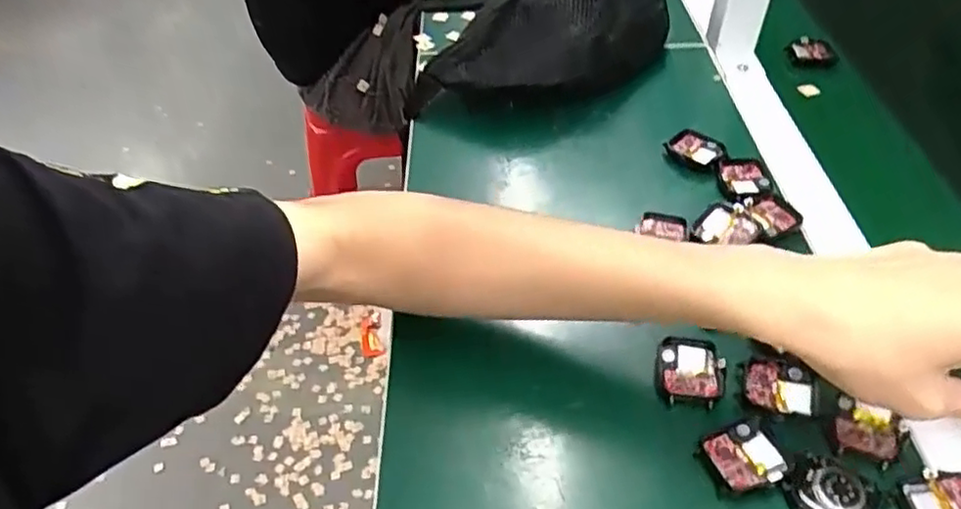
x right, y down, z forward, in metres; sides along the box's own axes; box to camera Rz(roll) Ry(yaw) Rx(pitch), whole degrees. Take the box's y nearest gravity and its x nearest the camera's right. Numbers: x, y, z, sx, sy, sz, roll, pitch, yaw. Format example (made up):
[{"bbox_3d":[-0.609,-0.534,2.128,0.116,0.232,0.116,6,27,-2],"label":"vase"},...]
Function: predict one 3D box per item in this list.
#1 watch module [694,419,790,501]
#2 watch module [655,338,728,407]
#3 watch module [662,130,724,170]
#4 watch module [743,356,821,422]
[{"bbox_3d":[0.141,0.110,0.357,0.040,0.005,0.035,-13,47,-11],"label":"watch module"},{"bbox_3d":[0.126,0.069,0.396,0.037,0.008,0.043,6,46,7],"label":"watch module"},{"bbox_3d":[0.182,-0.089,0.550,0.034,0.009,0.044,-36,55,-29],"label":"watch module"},{"bbox_3d":[0.174,0.078,0.384,0.040,0.005,0.038,9,47,10],"label":"watch module"}]

